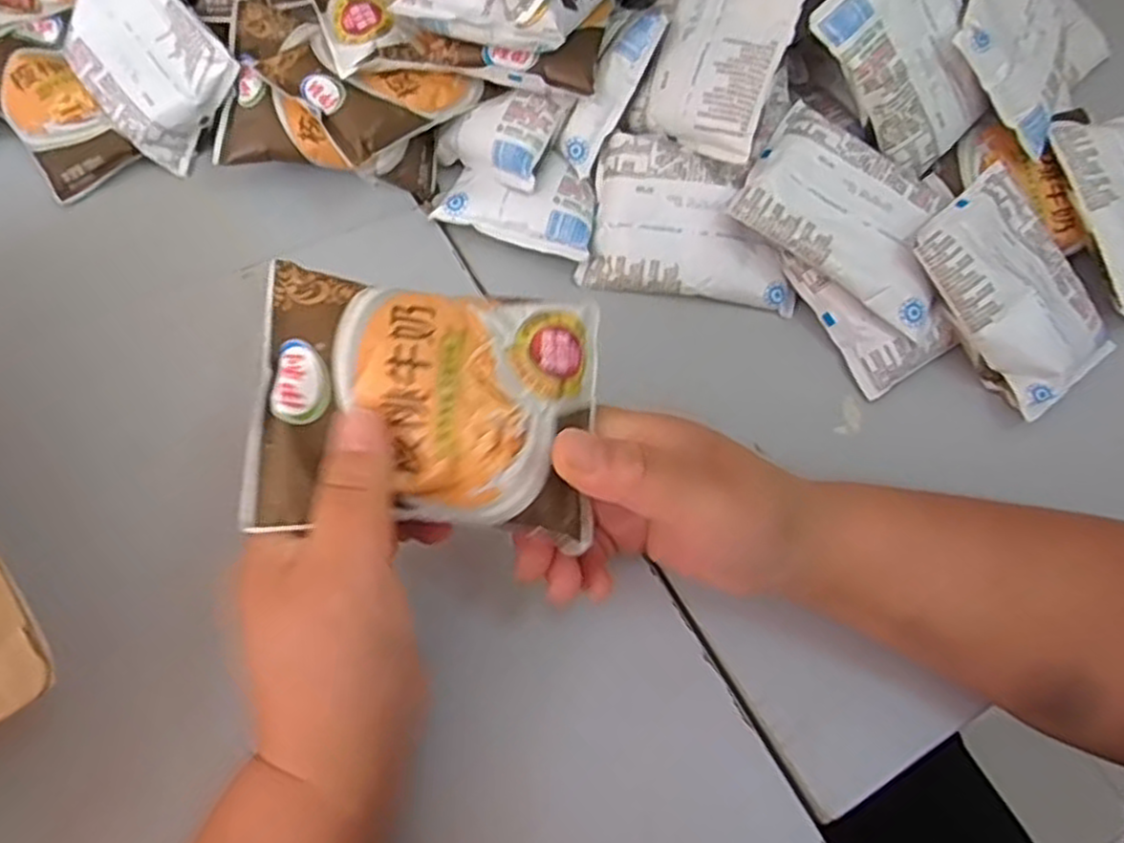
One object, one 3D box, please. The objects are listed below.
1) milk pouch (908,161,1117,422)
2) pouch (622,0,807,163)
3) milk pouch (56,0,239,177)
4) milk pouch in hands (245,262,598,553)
[{"bbox_3d":[0.253,-0.072,0.428,0.088,0.024,0.123,-36,92,-20],"label":"milk pouch"},{"bbox_3d":[0.094,-0.223,0.429,0.075,0.017,0.137,24,100,22],"label":"pouch"},{"bbox_3d":[-0.251,-0.225,0.461,0.083,0.025,0.120,-41,84,13],"label":"milk pouch"},{"bbox_3d":[-0.046,-0.007,0.282,0.123,0.018,0.092,6,80,-15],"label":"milk pouch in hands"}]

